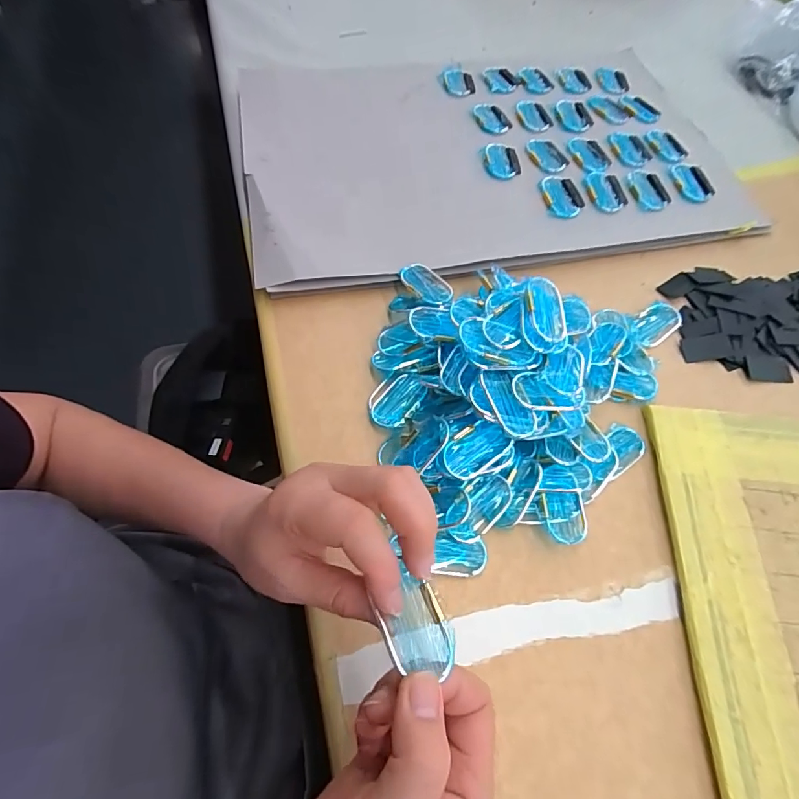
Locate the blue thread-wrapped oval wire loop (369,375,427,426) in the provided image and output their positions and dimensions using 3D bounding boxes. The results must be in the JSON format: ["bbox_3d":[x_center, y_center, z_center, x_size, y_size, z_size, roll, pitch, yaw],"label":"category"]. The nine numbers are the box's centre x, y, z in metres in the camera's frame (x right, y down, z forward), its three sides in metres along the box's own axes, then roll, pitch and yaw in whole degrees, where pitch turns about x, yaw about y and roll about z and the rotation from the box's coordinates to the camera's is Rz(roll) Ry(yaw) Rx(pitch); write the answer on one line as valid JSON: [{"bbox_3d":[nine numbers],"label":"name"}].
[{"bbox_3d":[-0.003,0.000,0.378,0.037,0.008,0.050,35,69,17],"label":"blue thread-wrapped oval wire loop"}]

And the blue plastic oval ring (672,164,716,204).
[{"bbox_3d":[0.331,-0.246,0.509,0.041,0.006,0.055,-9,64,-3],"label":"blue plastic oval ring"}]

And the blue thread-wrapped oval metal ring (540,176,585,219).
[{"bbox_3d":[0.178,-0.223,0.491,0.042,0.005,0.061,-9,64,-4],"label":"blue thread-wrapped oval metal ring"}]

